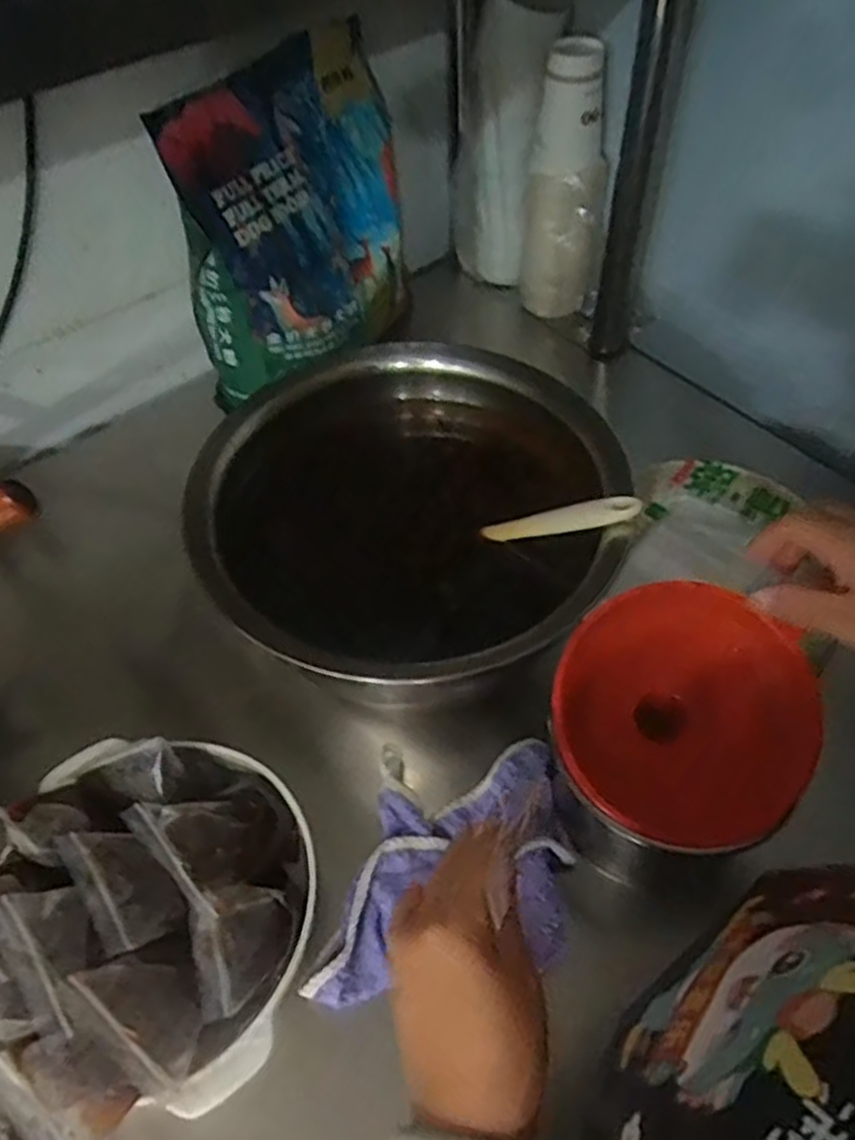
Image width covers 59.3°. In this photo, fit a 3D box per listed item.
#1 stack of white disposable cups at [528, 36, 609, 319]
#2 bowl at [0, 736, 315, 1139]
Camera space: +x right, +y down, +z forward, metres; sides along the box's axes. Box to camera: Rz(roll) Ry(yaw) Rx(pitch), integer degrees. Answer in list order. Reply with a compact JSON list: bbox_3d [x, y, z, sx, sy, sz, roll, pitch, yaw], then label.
[{"bbox_3d":[0.151,-0.411,0.813,0.083,0.257,0.079,4,53,6],"label":"stack of white disposable cups"},{"bbox_3d":[-0.185,0.219,0.493,0.233,0.090,0.212,-1,53,2],"label":"bowl"}]

